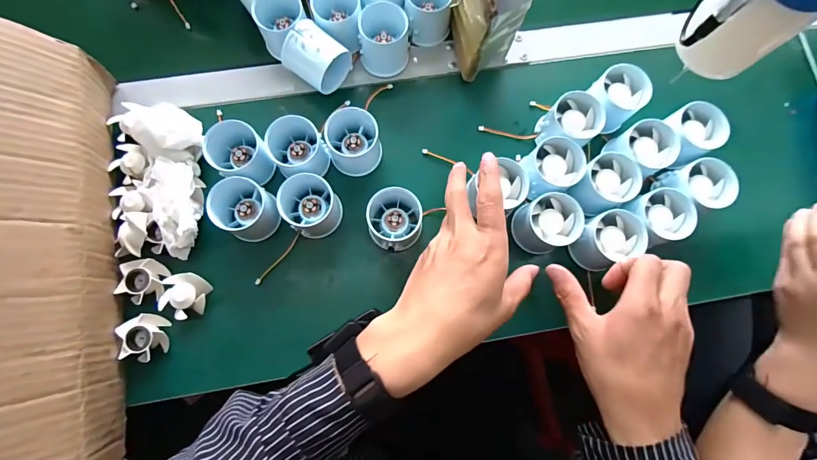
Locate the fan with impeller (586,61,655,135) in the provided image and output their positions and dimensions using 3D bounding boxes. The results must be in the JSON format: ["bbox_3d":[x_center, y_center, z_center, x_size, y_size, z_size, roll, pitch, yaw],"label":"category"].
[{"bbox_3d":[0.220,-0.140,0.403,0.052,0.042,0.051,0,78,-2],"label":"fan with impeller"}]

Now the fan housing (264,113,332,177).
[{"bbox_3d":[-0.110,-0.083,0.382,0.051,0.047,0.051,0,78,-2],"label":"fan housing"}]

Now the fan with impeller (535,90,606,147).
[{"bbox_3d":[0.168,-0.109,0.397,0.053,0.044,0.052,0,78,-2],"label":"fan with impeller"}]

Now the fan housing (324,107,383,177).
[{"bbox_3d":[-0.056,-0.091,0.382,0.053,0.052,0.054,0,78,-2],"label":"fan housing"}]

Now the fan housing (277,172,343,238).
[{"bbox_3d":[-0.096,-0.025,0.374,0.053,0.049,0.057,0,78,-2],"label":"fan housing"}]

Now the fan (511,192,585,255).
[{"bbox_3d":[0.138,-0.006,0.377,0.052,0.054,0.052,0,78,-2],"label":"fan"}]

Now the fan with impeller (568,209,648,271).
[{"bbox_3d":[0.193,0.010,0.372,0.050,0.046,0.049,0,78,-2],"label":"fan with impeller"}]

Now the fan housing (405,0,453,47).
[{"bbox_3d":[0.021,-0.241,0.416,0.051,0.046,0.055,2,78,-1],"label":"fan housing"}]

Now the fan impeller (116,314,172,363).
[{"bbox_3d":[-0.248,0.102,0.357,0.038,0.019,0.041,-12,79,-4],"label":"fan impeller"}]

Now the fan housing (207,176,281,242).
[{"bbox_3d":[-0.156,-0.020,0.367,0.056,0.045,0.050,35,79,6],"label":"fan housing"}]

